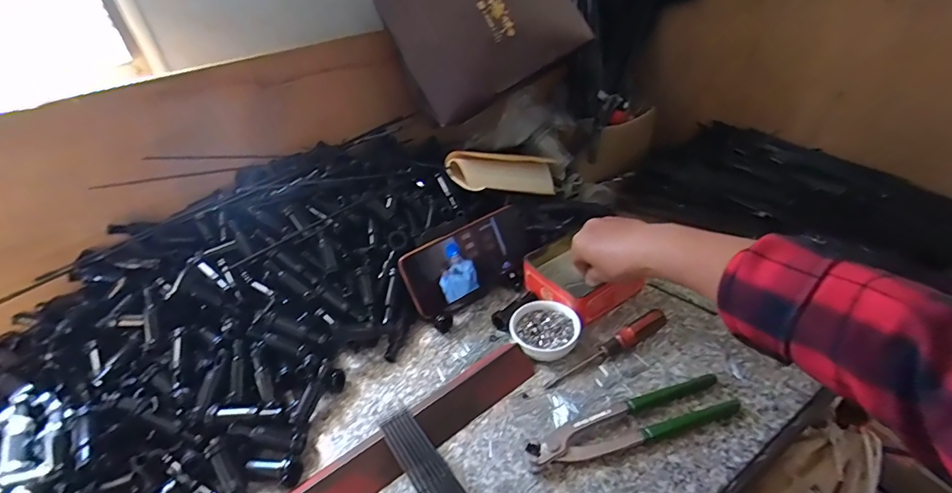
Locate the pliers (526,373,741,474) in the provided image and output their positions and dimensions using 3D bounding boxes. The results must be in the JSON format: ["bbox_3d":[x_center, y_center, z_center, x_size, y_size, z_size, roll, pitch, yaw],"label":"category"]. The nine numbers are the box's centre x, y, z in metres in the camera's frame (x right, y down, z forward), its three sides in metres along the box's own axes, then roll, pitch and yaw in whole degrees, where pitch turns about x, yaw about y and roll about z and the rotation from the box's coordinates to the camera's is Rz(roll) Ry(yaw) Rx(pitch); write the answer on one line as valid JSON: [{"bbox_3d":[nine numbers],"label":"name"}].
[{"bbox_3d":[0.138,0.153,0.390,0.198,0.016,0.044,-14,37,-10],"label":"pliers"}]

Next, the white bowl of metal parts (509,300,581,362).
[{"bbox_3d":[0.073,0.091,0.472,0.070,0.022,0.069,-4,36,3],"label":"white bowl of metal parts"}]

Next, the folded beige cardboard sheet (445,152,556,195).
[{"bbox_3d":[0.054,-0.113,0.668,0.222,0.051,0.050,-4,27,-43],"label":"folded beige cardboard sheet"}]

